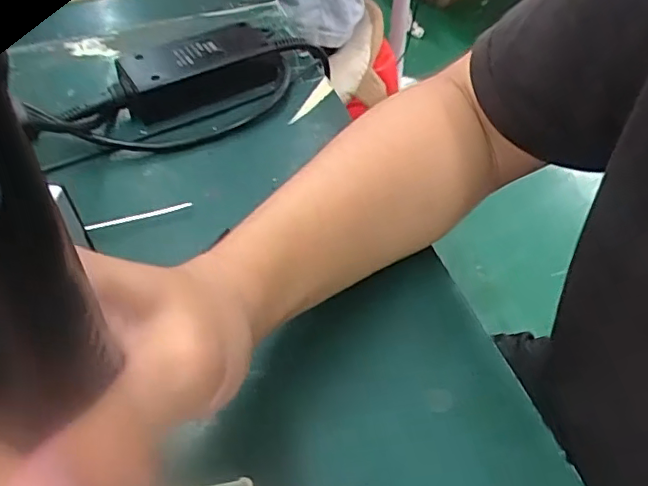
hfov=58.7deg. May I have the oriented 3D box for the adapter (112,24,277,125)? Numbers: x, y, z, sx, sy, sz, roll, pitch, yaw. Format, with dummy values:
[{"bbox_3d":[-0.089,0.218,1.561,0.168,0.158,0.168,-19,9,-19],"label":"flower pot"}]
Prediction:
[{"bbox_3d":[-0.098,-0.139,0.459,0.122,0.037,0.055,-20,53,-17],"label":"adapter"}]

